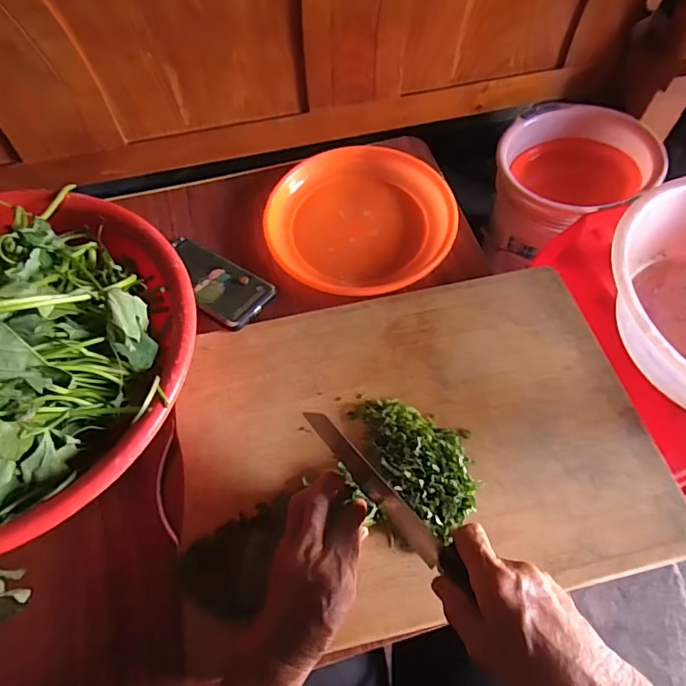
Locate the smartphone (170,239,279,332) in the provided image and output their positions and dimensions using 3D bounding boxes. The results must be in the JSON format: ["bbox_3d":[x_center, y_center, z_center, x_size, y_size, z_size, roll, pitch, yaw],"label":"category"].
[{"bbox_3d":[-0.151,-0.069,0.540,0.141,0.008,0.071,28,60,19],"label":"smartphone"}]

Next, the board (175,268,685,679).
[{"bbox_3d":[0.066,0.087,0.457,0.439,0.013,0.312,-13,62,-5],"label":"board"}]

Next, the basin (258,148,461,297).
[{"bbox_3d":[0.021,-0.153,0.583,0.223,0.047,0.183,0,62,2],"label":"basin"}]

